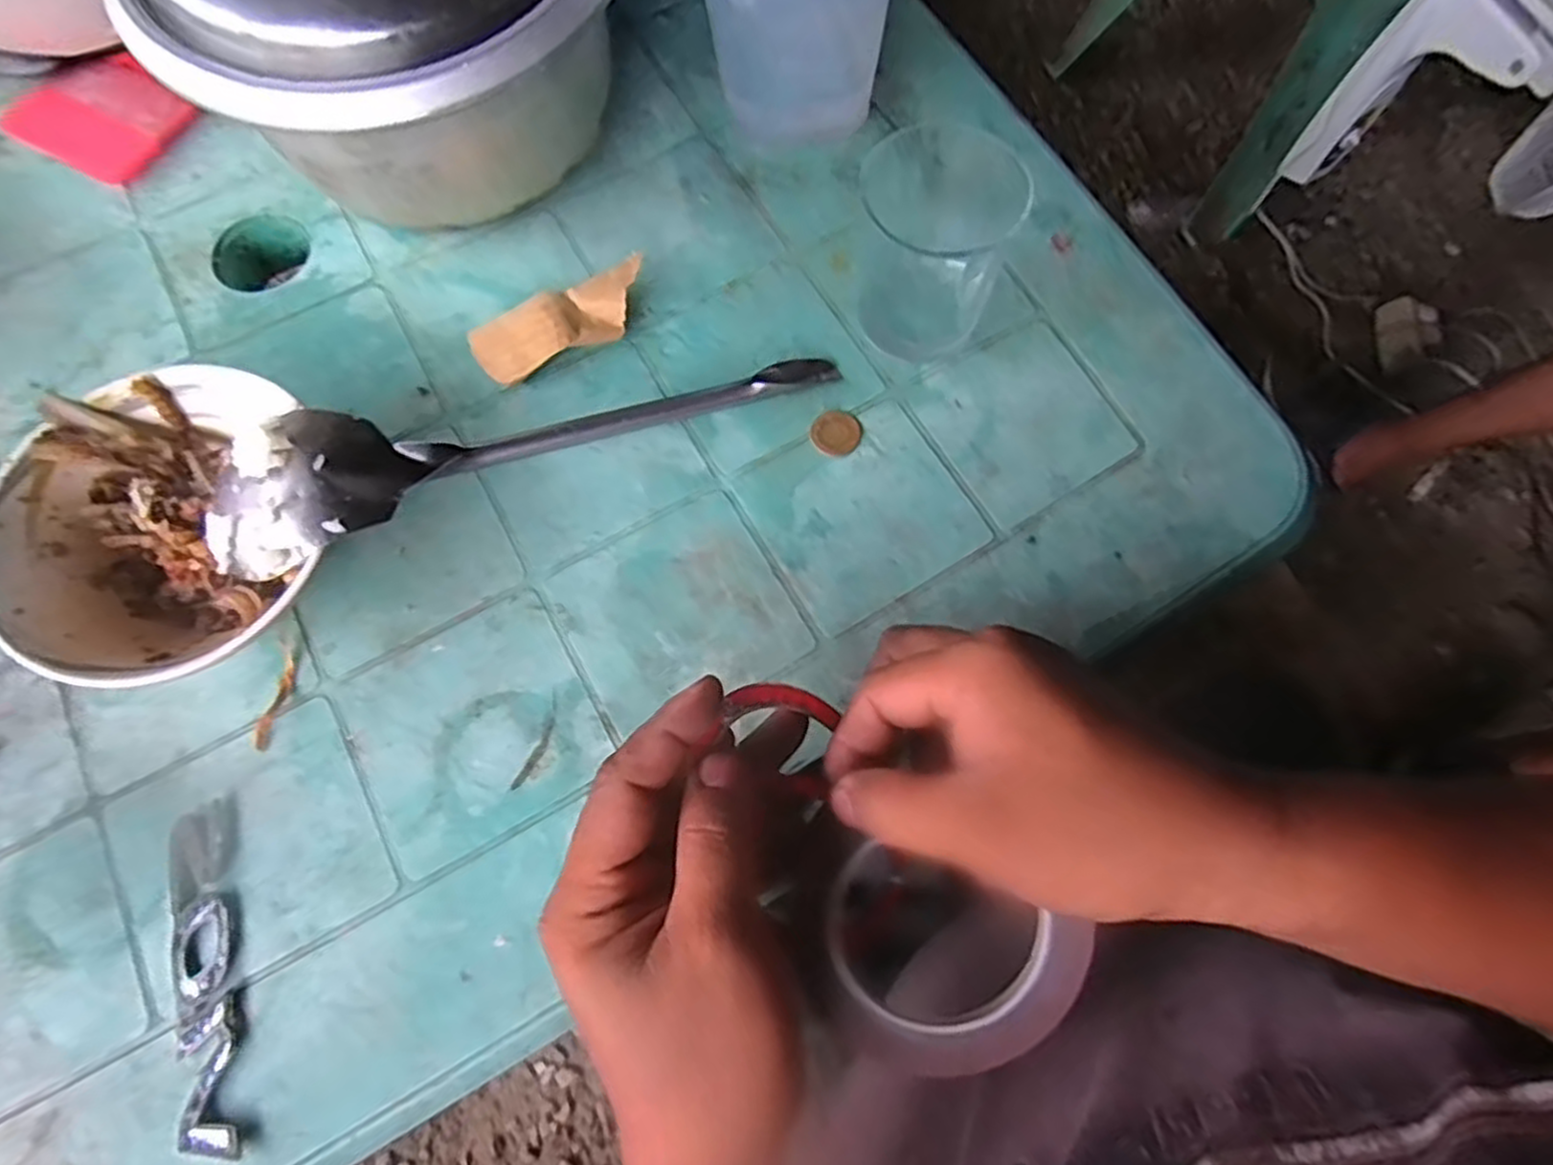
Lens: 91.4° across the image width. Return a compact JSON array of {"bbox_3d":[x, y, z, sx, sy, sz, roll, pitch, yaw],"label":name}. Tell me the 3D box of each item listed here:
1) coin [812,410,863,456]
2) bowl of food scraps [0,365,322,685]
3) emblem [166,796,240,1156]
[{"bbox_3d":[0.033,-0.080,0.402,0.026,0.004,0.025,0,70,-1],"label":"coin"},{"bbox_3d":[-0.276,-0.023,0.355,0.135,0.054,0.145,0,70,-1],"label":"bowl of food scraps"},{"bbox_3d":[-0.241,0.163,0.318,0.026,0.004,0.136,-13,71,-5],"label":"emblem"}]

